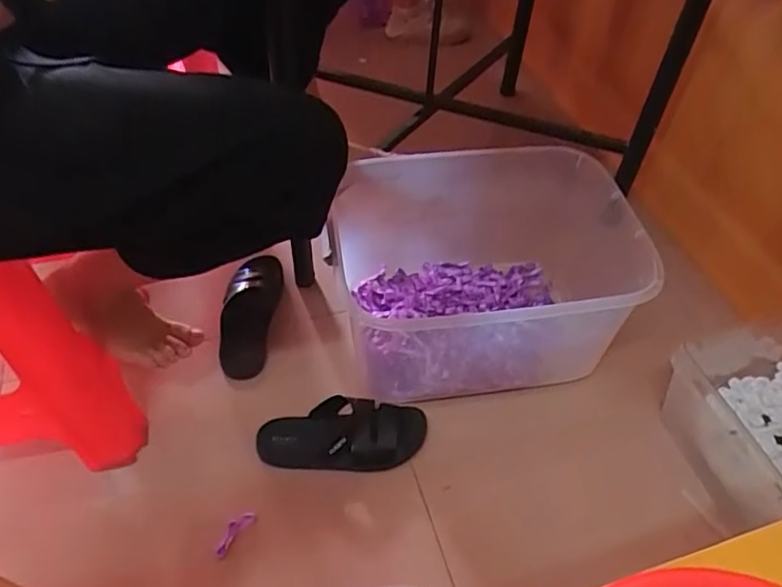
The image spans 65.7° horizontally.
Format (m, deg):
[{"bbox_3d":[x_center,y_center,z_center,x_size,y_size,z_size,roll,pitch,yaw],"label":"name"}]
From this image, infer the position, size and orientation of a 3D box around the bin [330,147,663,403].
[{"bbox_3d":[0.161,-0.044,0.992,0.472,0.285,0.358,-7,50,-8],"label":"bin"}]

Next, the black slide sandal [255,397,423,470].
[{"bbox_3d":[-0.074,0.218,0.923,0.255,0.061,0.098,-3,49,-5],"label":"black slide sandal"}]

